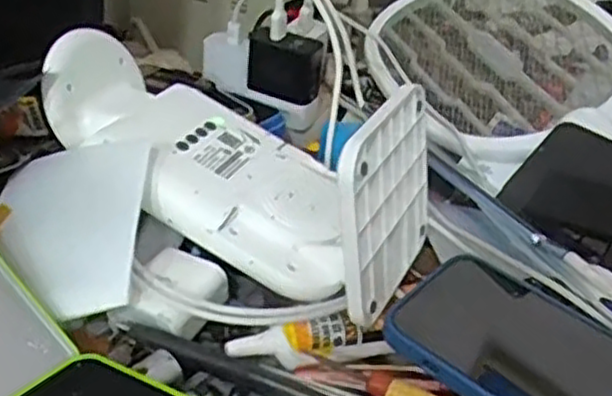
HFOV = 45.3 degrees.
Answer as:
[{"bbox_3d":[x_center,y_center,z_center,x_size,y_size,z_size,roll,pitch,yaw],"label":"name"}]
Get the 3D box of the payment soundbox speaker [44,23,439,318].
[{"bbox_3d":[-0.039,-0.021,0.387,0.195,0.089,0.090,17,33,20],"label":"payment soundbox speaker"}]

